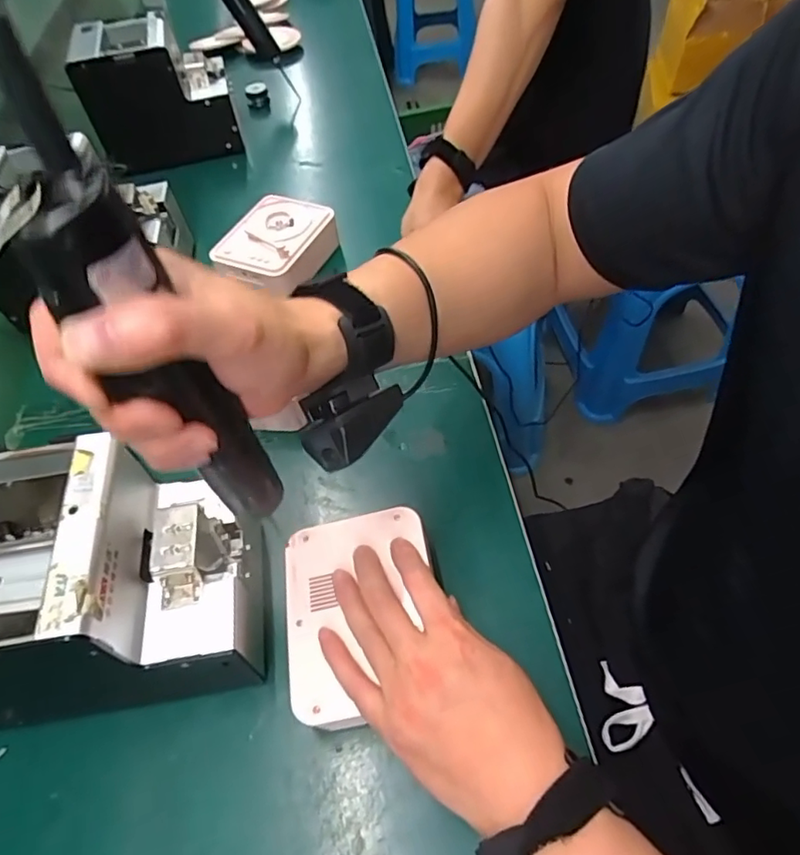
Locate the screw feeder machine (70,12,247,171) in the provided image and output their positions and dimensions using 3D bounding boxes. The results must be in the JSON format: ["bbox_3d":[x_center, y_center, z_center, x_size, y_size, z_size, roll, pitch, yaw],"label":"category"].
[{"bbox_3d":[-0.332,-0.456,0.778,0.185,0.153,0.133,-24,56,-11],"label":"screw feeder machine"}]

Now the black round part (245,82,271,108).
[{"bbox_3d":[-0.228,-0.530,0.901,0.034,0.028,0.040,-12,55,-3],"label":"black round part"}]

